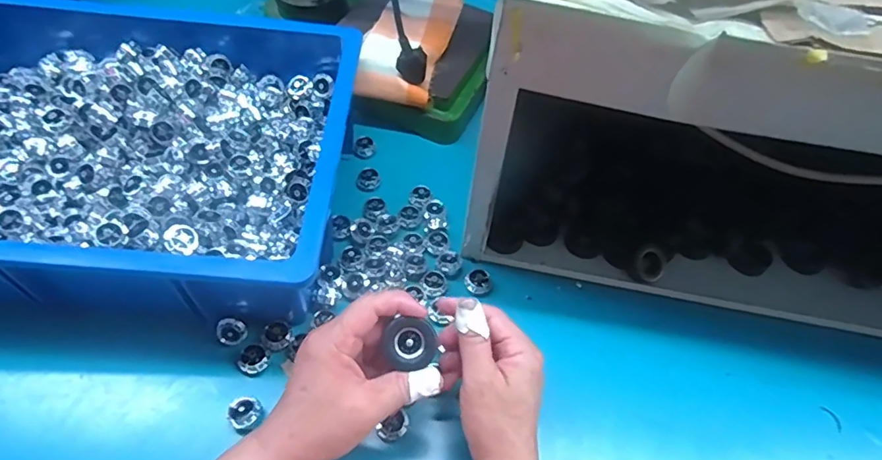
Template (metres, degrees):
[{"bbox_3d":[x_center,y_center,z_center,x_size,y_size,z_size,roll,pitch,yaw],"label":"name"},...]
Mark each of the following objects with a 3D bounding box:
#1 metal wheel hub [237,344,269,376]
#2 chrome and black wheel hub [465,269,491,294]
[{"bbox_3d":[-0.153,0.106,0.427,0.023,0.008,0.022,2,56,-3],"label":"metal wheel hub"},{"bbox_3d":[0.035,0.048,0.484,0.024,0.012,0.022,2,56,-3],"label":"chrome and black wheel hub"}]

